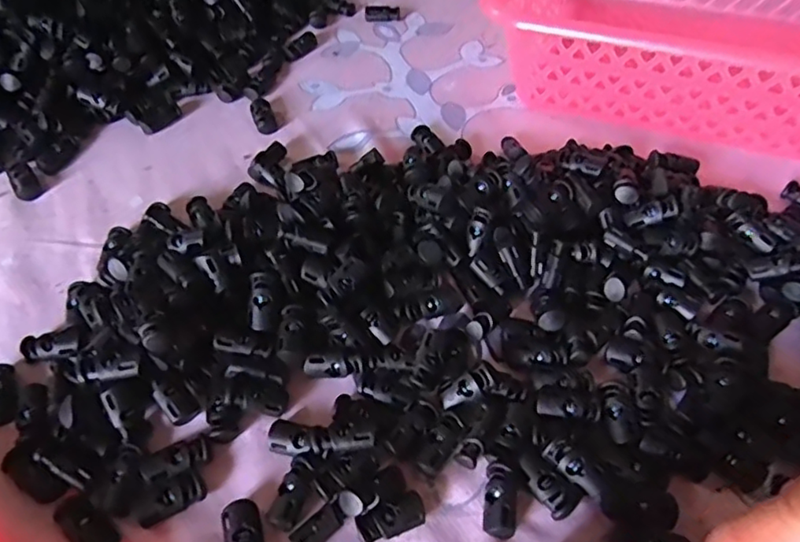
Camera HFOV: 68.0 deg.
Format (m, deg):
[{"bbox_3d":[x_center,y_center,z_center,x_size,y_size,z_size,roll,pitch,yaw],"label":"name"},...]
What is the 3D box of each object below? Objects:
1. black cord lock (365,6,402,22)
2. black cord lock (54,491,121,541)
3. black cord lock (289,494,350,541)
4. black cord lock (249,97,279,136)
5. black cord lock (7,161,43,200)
[{"bbox_3d":[-0.013,-0.205,0.473,0.029,0.007,0.015,-7,54,-5],"label":"black cord lock"},{"bbox_3d":[-0.123,0.101,0.234,0.028,0.008,0.013,35,60,25],"label":"black cord lock"},{"bbox_3d":[-0.031,0.100,0.231,0.023,0.012,0.011,-35,59,-24],"label":"black cord lock"},{"bbox_3d":[-0.091,-0.103,0.396,0.014,0.008,0.029,-17,54,-12],"label":"black cord lock"},{"bbox_3d":[-0.227,-0.055,0.358,0.014,0.009,0.028,-27,57,-19],"label":"black cord lock"}]

